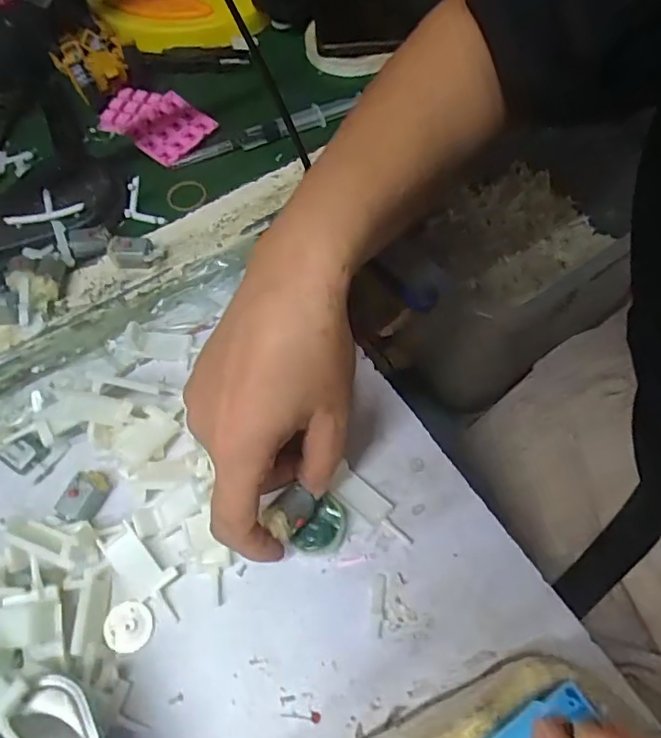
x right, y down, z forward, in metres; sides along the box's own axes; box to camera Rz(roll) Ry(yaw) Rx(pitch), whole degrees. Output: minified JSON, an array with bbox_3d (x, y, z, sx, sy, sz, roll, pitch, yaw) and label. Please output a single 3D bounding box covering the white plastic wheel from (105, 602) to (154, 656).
[{"bbox_3d":[-0.103,0.132,0.284,0.022,0.004,0.023,7,65,-15],"label":"white plastic wheel"}]

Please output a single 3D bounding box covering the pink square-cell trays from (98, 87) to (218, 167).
[{"bbox_3d":[-0.148,-0.205,0.455,0.095,0.011,0.056,32,68,18],"label":"pink square-cell trays"}]

